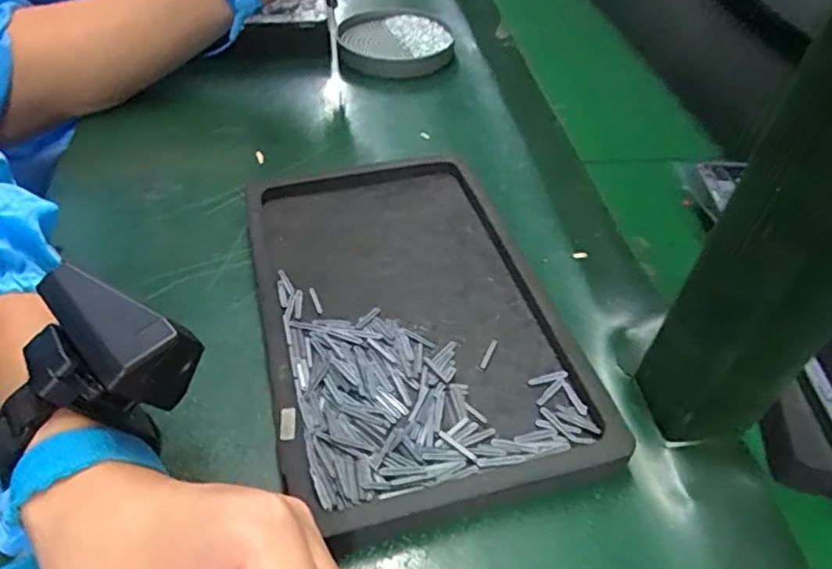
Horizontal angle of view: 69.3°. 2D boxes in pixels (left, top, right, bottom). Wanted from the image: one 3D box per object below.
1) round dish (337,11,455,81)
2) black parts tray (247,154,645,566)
[{"bbox_3d":[-0.019,-0.234,0.579,0.113,0.025,0.121,2,45,-2],"label":"round dish"},{"bbox_3d":[-0.008,0.004,0.340,0.158,0.014,0.263,-9,46,-13],"label":"black parts tray"}]

